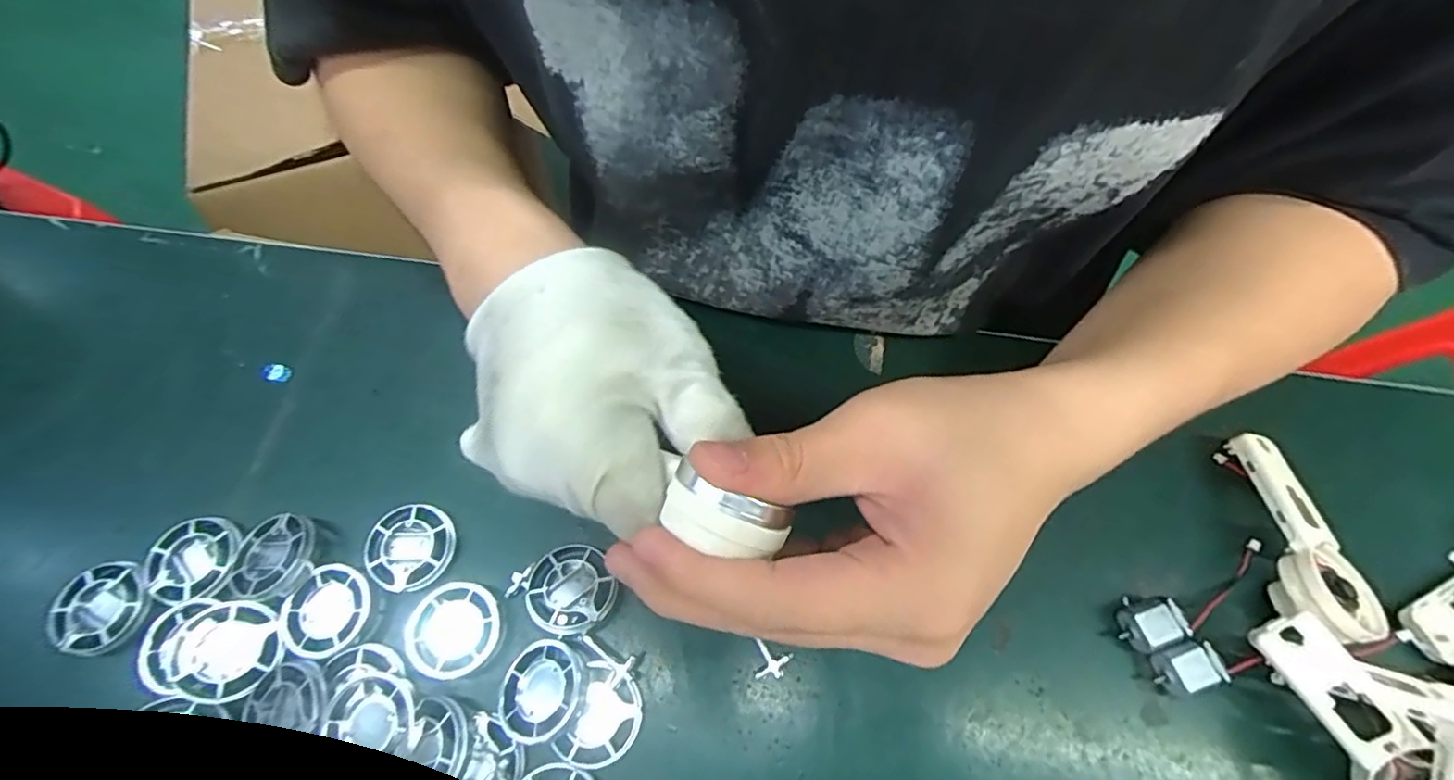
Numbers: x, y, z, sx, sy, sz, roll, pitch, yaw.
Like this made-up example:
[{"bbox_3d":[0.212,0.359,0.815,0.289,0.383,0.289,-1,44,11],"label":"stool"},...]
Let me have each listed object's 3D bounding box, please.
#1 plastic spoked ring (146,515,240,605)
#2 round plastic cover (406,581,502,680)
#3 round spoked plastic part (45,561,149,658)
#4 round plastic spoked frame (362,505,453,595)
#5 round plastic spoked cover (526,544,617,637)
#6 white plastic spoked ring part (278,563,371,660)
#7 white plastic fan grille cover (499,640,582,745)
[{"bbox_3d":[-0.246,0.079,0.285,0.043,0.006,0.039,7,67,3],"label":"plastic spoked ring"},{"bbox_3d":[-0.119,0.105,0.269,0.038,0.008,0.039,1,67,1],"label":"round plastic cover"},{"bbox_3d":[-0.285,0.099,0.280,0.040,0.005,0.040,0,79,1],"label":"round spoked plastic part"},{"bbox_3d":[-0.147,0.072,0.283,0.038,0.004,0.040,0,67,1],"label":"round plastic spoked frame"},{"bbox_3d":[-0.069,0.088,0.273,0.035,0.014,0.039,-28,70,-10],"label":"round plastic spoked cover"},{"bbox_3d":[-0.177,0.097,0.271,0.037,0.005,0.037,0,67,1],"label":"white plastic spoked ring part"},{"bbox_3d":[-0.078,0.124,0.254,0.038,0.005,0.037,-10,59,17],"label":"white plastic fan grille cover"}]

